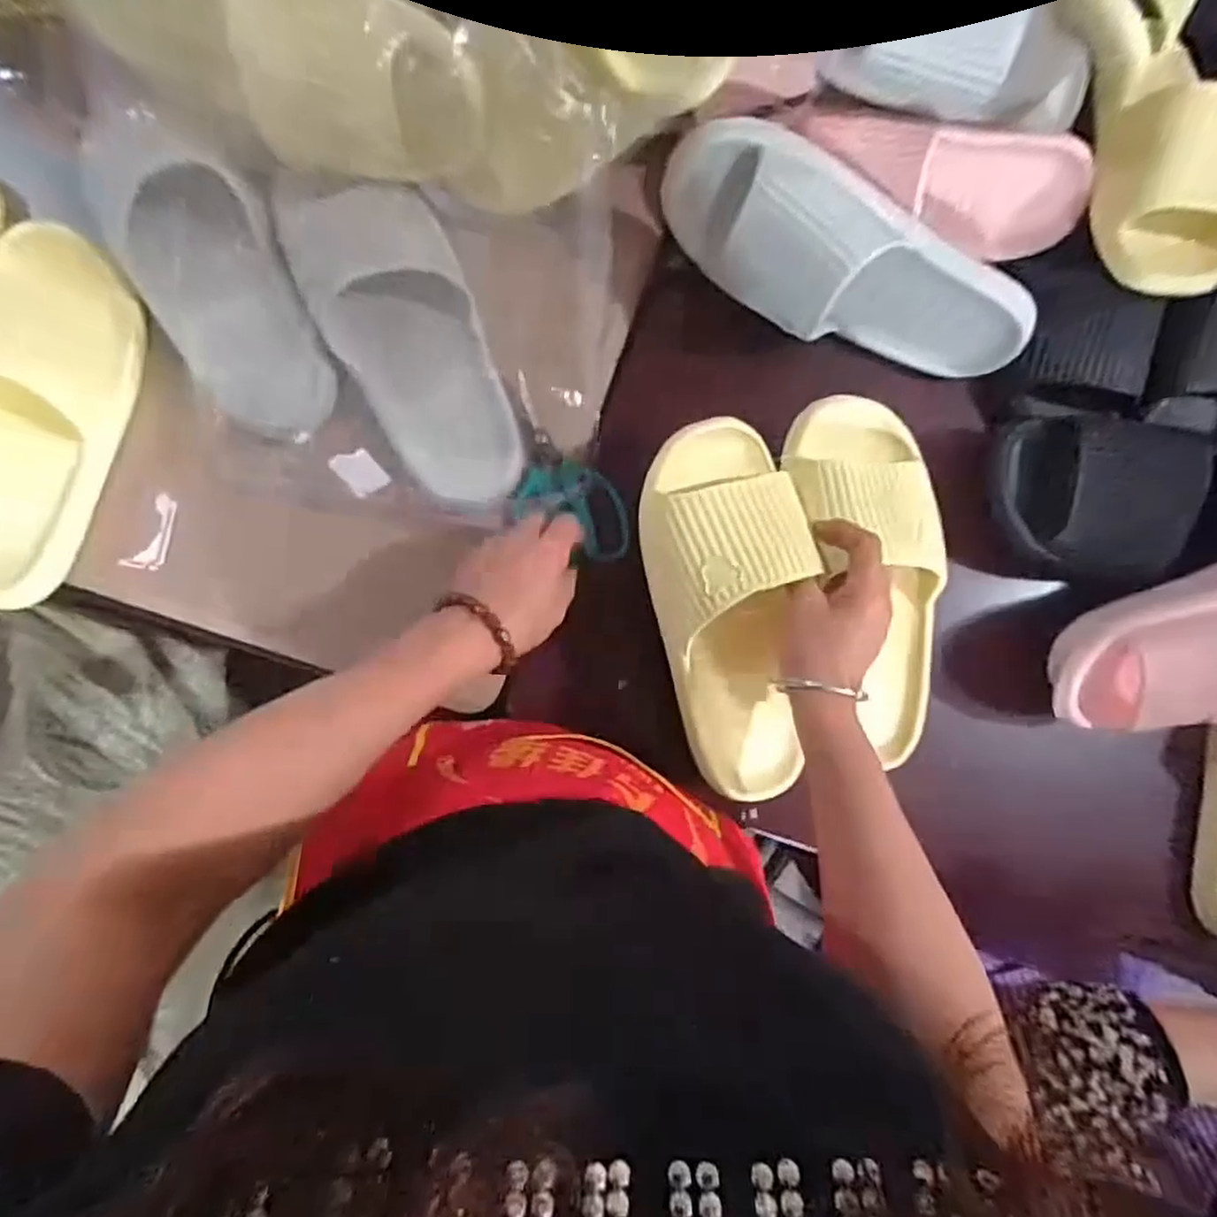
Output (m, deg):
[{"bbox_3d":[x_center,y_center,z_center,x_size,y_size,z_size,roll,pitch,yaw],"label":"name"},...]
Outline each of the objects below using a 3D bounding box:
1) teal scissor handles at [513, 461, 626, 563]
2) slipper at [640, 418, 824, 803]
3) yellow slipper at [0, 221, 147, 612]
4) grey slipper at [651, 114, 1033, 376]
[{"bbox_3d":[-0.022,-0.075,0.514,0.087,0.022,0.055,26,86,-5],"label":"teal scissor handles"},{"bbox_3d":[0.081,0.003,0.456,0.098,0.068,0.247,-7,97,-7],"label":"slipper"},{"bbox_3d":[-0.374,-0.124,0.444,0.099,0.051,0.246,16,87,-6],"label":"yellow slipper"},{"bbox_3d":[0.169,-0.230,0.491,0.289,0.100,0.071,23,58,-15],"label":"grey slipper"}]

